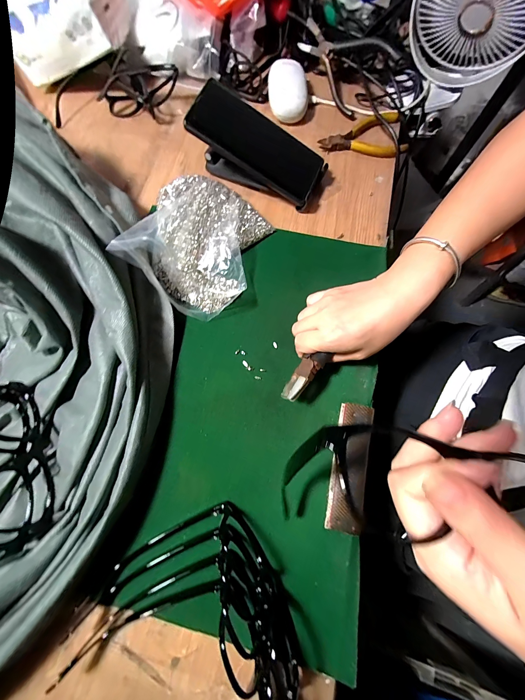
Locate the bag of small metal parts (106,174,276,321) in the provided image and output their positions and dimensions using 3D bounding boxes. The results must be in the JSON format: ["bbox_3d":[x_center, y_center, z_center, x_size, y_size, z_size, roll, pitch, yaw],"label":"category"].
[{"bbox_3d":[-0.075,-0.126,0.321,0.136,0.037,0.153,27,76,8],"label":"bag of small metal parts"}]

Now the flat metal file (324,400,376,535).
[{"bbox_3d":[0.088,0.114,0.268,0.035,0.005,0.118,12,75,4],"label":"flat metal file"}]

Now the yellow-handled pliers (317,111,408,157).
[{"bbox_3d":[0.140,-0.300,0.382,0.117,0.014,0.073,-9,74,-2],"label":"yellow-handled pliers"}]

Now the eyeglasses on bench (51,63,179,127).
[{"bbox_3d":[-0.222,-0.374,0.389,0.201,0.046,0.081,8,74,2],"label":"eyeglasses on bench"}]

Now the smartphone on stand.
[{"bbox_3d":[-0.001,-0.245,0.335,0.157,0.075,0.078,21,75,6],"label":"smartphone on stand"}]

